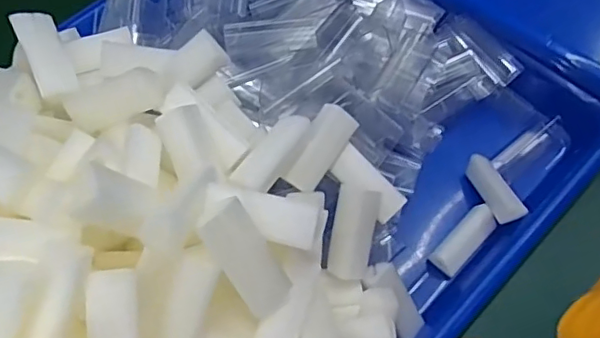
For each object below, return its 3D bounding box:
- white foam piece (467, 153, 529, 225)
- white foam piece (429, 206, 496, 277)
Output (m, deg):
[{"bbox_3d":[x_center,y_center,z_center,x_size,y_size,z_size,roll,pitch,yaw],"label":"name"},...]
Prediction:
[{"bbox_3d":[0.119,0.012,0.354,0.017,0.015,0.047,-18,49,-6],"label":"white foam piece"},{"bbox_3d":[0.099,0.042,0.346,0.017,0.008,0.046,40,71,21],"label":"white foam piece"}]

